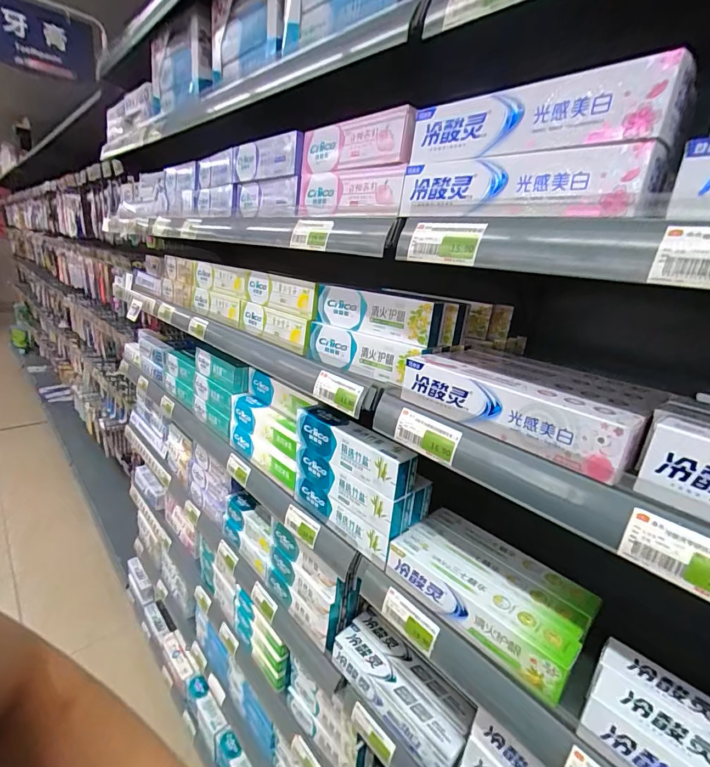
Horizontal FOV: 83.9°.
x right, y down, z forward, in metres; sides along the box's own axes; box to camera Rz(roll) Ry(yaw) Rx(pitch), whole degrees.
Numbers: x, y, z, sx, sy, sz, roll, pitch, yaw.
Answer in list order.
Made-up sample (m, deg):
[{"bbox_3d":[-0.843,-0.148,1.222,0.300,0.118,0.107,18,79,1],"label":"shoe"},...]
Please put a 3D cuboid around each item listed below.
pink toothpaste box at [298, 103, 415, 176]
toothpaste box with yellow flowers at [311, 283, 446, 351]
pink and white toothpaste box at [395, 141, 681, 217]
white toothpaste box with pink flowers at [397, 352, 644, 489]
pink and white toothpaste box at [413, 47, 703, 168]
[{"bbox_3d":[-0.003,-0.295,0.494,0.027,0.053,0.205,-11,25,-42],"label":"pink toothpaste box"},{"bbox_3d":[0.025,-0.097,0.546,0.203,0.056,0.033,20,23,37],"label":"toothpaste box with yellow flowers"},{"bbox_3d":[0.147,-0.177,0.363,0.045,0.050,0.239,-12,25,-43],"label":"pink and white toothpaste box"},{"bbox_3d":[0.151,0.022,0.405,0.045,0.053,0.229,-12,25,-43],"label":"white toothpaste box with pink flowers"},{"bbox_3d":[0.148,-0.225,0.342,0.038,0.050,0.229,-12,25,-43],"label":"pink and white toothpaste box"}]

